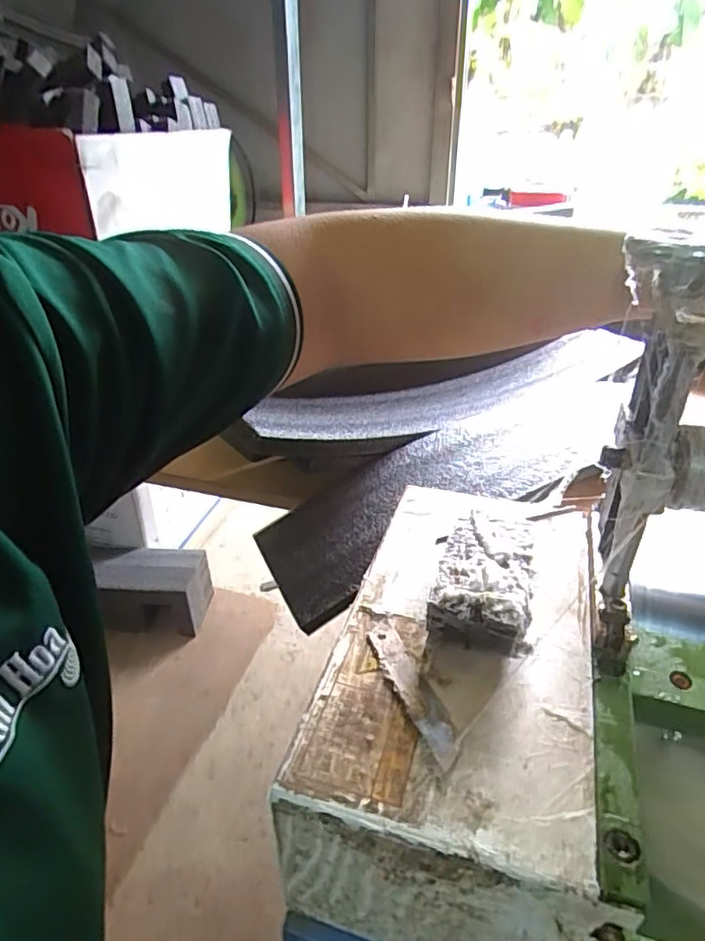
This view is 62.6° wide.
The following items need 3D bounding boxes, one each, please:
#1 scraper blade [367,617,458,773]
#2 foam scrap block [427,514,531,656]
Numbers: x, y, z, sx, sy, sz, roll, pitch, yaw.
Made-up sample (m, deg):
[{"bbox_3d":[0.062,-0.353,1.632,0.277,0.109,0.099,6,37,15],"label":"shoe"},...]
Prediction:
[{"bbox_3d":[0.032,0.118,0.323,0.019,0.006,0.101,-12,31,-18],"label":"scraper blade"},{"bbox_3d":[0.084,0.070,0.371,0.058,0.035,0.101,7,33,13],"label":"foam scrap block"}]

